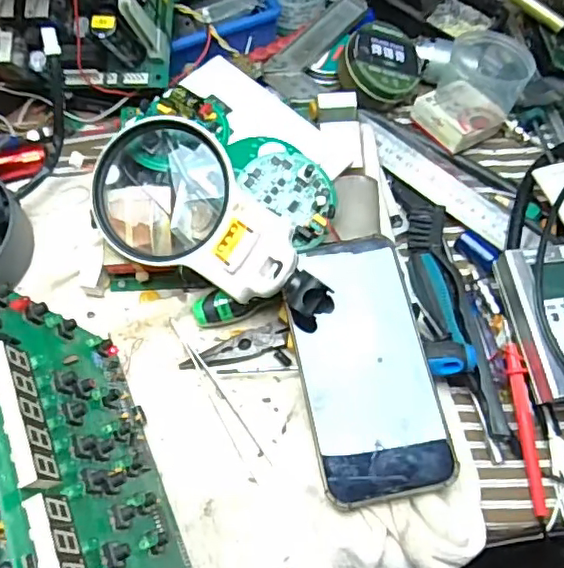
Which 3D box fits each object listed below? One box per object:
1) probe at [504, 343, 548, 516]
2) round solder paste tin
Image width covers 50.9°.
[{"bbox_3d":[0.158,0.092,0.385,0.012,0.016,0.106,-2,64,-2],"label":"probe"},{"bbox_3d":[0.084,-0.185,0.504,0.070,0.035,0.070,5,74,-18],"label":"round solder paste tin"}]

